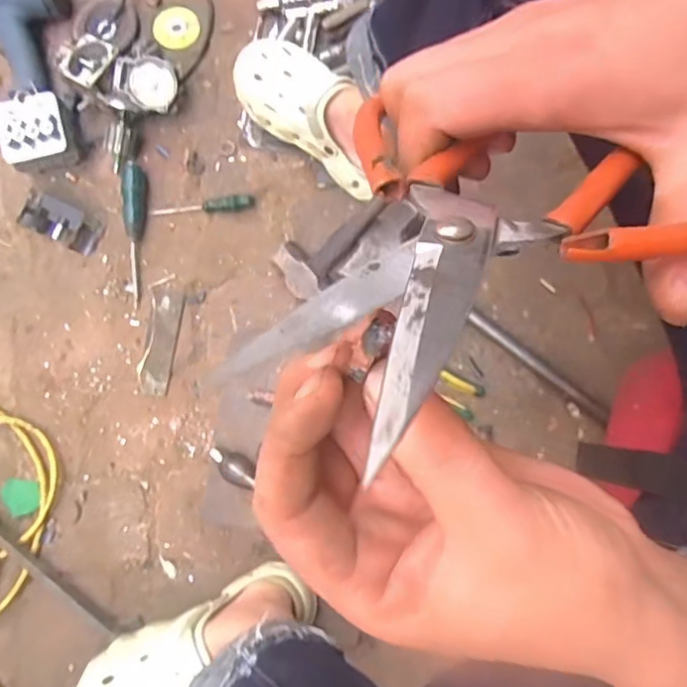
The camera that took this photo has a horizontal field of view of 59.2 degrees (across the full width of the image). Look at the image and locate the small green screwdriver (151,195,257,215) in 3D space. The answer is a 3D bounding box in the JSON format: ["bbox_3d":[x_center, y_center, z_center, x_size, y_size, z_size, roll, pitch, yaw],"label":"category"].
[{"bbox_3d":[-0.187,-0.183,0.800,0.135,0.017,0.022,-5,81,1],"label":"small green screwdriver"}]

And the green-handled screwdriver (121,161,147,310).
[{"bbox_3d":[-0.275,-0.142,0.789,0.032,0.026,0.184,0,92,0],"label":"green-handled screwdriver"}]

